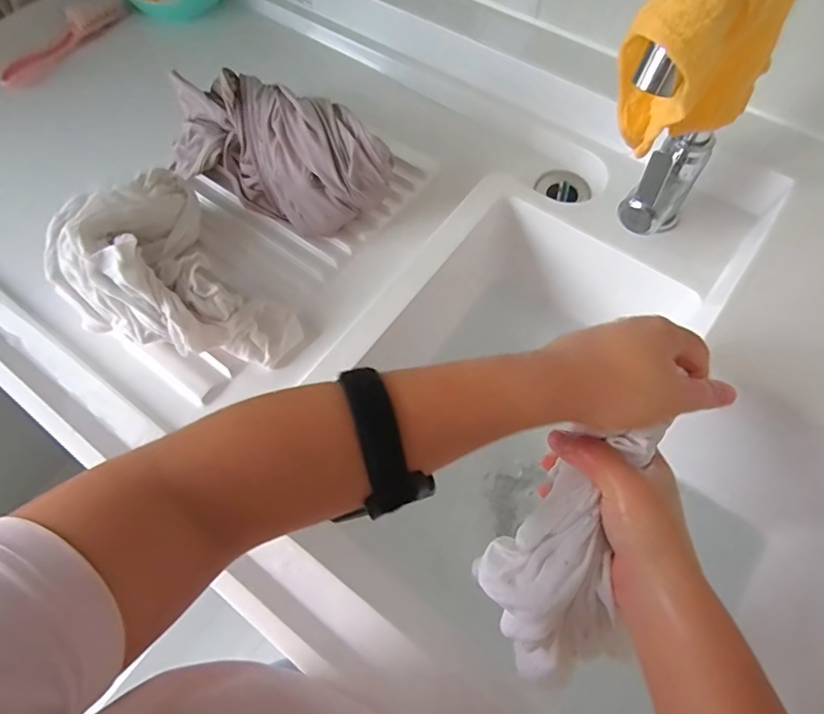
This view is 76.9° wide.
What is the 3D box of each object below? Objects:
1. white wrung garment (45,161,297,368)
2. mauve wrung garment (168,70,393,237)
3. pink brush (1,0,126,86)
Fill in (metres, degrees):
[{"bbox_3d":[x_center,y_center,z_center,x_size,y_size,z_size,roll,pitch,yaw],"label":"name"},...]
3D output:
[{"bbox_3d":[-0.221,-0.061,0.467,0.144,0.093,0.207,-38,73,-13],"label":"white wrung garment"},{"bbox_3d":[-0.137,-0.210,0.535,0.236,0.088,0.104,24,71,10],"label":"mauve wrung garment"},{"bbox_3d":[-0.466,-0.424,0.695,0.029,0.034,0.190,31,72,12],"label":"pink brush"}]

